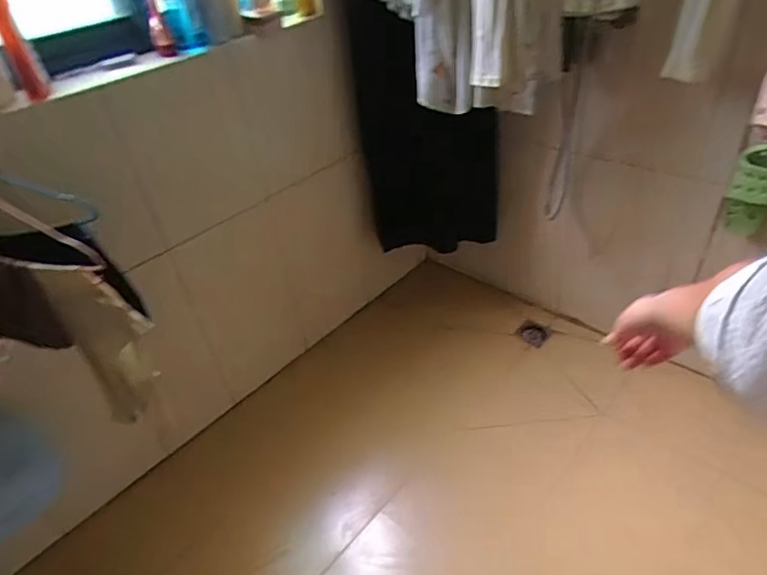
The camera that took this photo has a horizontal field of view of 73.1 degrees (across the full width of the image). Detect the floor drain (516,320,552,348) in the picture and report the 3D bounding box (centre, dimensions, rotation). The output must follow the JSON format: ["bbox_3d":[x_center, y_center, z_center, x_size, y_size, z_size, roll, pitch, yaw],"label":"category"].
[{"bbox_3d":[0.500,0.154,1.725,0.095,0.022,0.100,-34,46,-29],"label":"floor drain"}]

